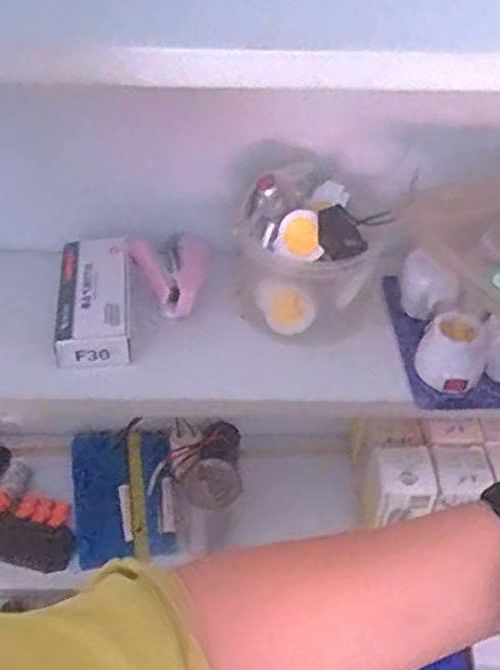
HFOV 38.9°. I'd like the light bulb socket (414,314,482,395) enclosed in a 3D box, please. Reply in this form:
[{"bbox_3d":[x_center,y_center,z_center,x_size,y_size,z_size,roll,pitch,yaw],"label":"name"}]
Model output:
[{"bbox_3d":[0.153,0.014,0.543,0.051,0.045,0.042,13,43,12],"label":"light bulb socket"}]

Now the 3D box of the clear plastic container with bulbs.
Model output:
[{"bbox_3d":[0.047,-0.067,0.580,0.119,0.117,0.110,10,43,8],"label":"clear plastic container with bulbs"}]

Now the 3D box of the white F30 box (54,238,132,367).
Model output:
[{"bbox_3d":[-0.128,-0.030,0.586,0.059,0.033,0.121,-4,43,-7],"label":"white F30 box"}]

